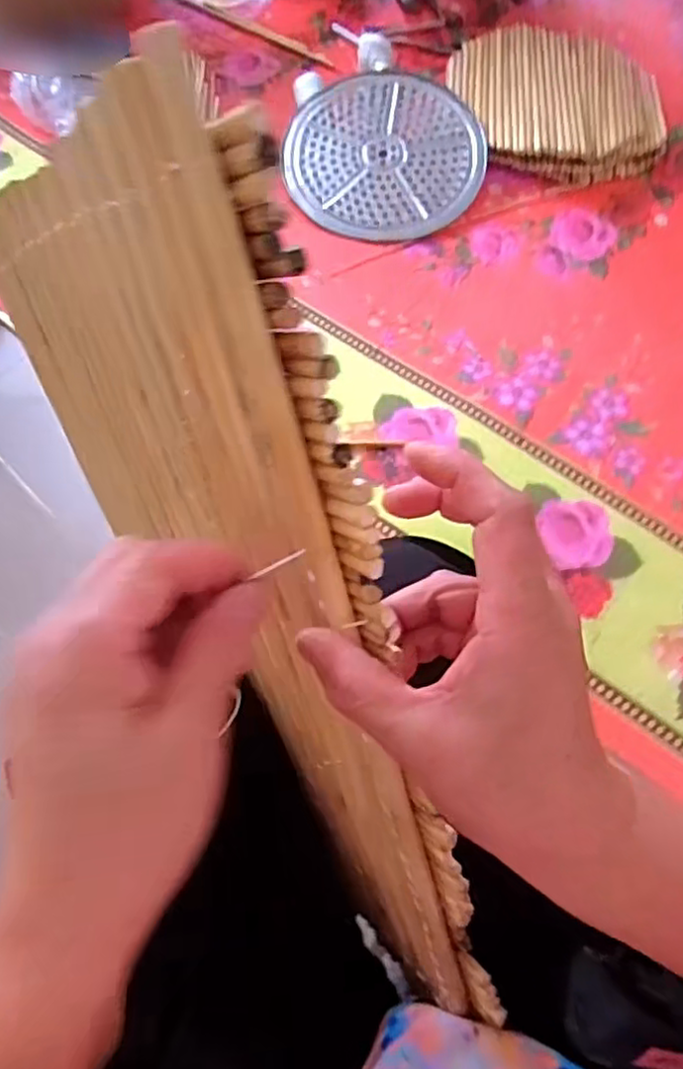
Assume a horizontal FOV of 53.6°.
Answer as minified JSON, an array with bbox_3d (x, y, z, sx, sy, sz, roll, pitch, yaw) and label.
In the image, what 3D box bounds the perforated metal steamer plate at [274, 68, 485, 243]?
[{"bbox_3d":[0.070,-0.636,1.122,0.322,0.019,0.321,-1,76,2],"label":"perforated metal steamer plate"}]

